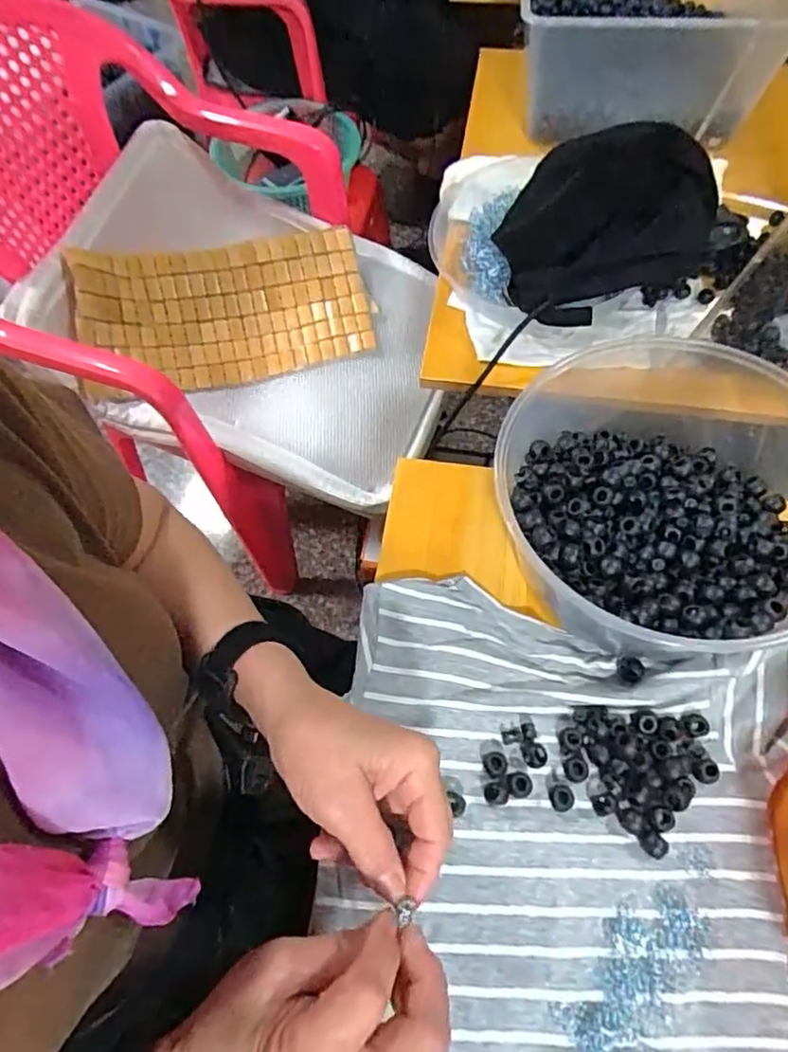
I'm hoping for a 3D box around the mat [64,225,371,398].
[{"bbox_3d":[-0.212,-0.280,0.807,0.360,0.059,0.187,-14,89,-12],"label":"mat"}]

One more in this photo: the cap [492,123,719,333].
[{"bbox_3d":[0.182,-0.260,0.550,0.171,0.104,0.112,0,63,2],"label":"cap"}]

